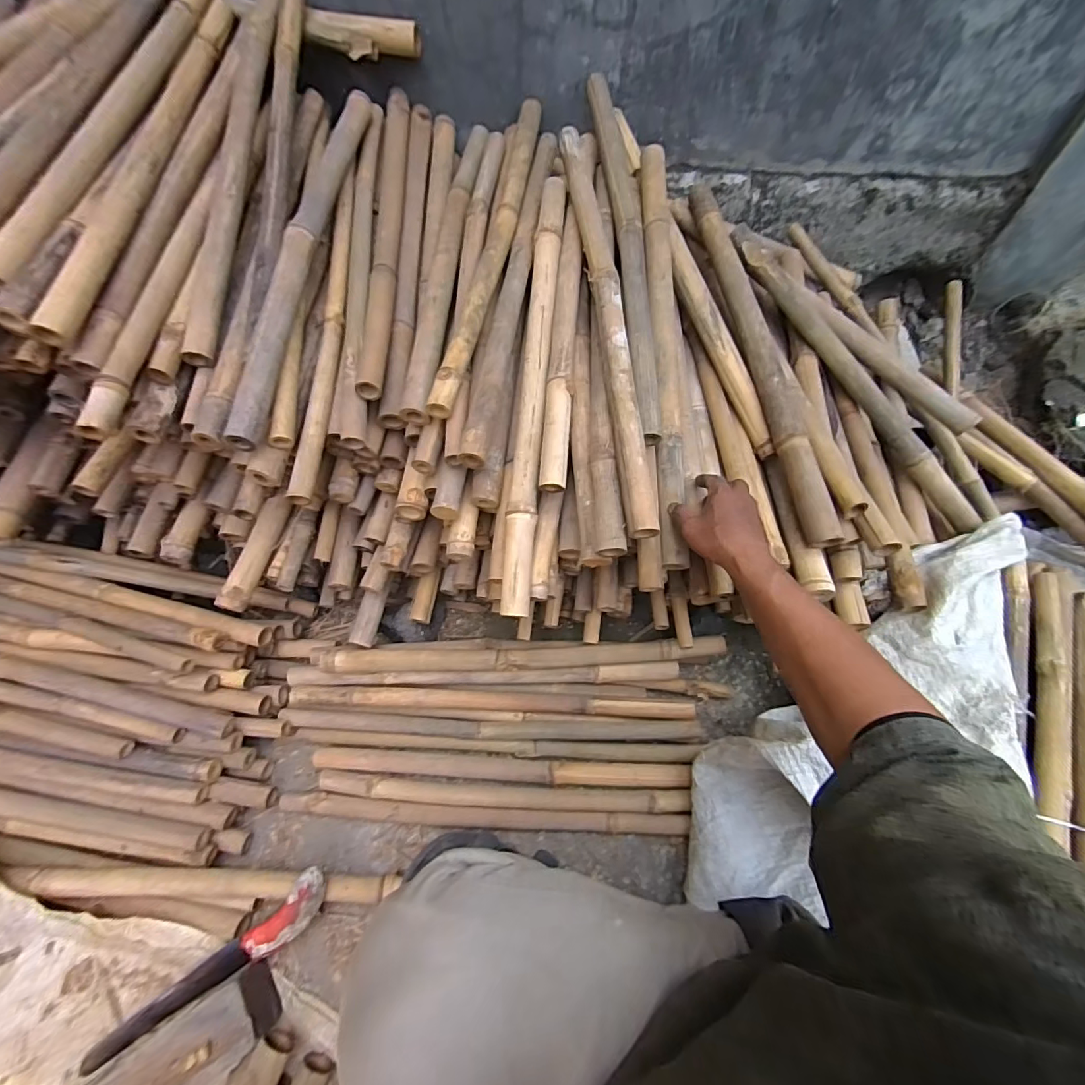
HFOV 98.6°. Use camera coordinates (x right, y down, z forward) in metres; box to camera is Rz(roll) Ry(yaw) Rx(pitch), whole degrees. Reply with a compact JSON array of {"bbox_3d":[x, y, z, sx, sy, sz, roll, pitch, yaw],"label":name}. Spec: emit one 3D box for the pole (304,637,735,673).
[{"bbox_3d":[-0.029,0.179,0.726,0.618,0.034,0.031,-2,61,0],"label":"pole"}]

